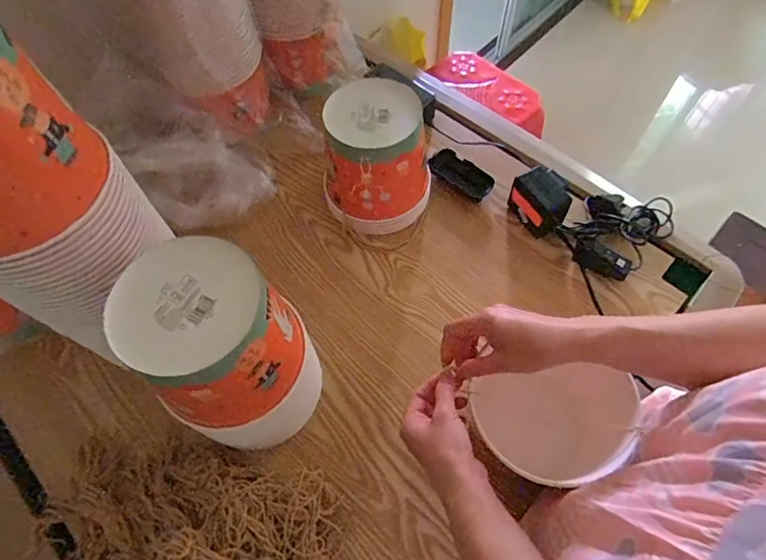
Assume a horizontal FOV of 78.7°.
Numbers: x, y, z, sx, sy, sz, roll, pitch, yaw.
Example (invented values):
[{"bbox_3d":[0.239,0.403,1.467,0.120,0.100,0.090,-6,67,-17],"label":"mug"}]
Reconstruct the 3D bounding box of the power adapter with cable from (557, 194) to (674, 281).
[{"bbox_3d":[0.345,-0.082,0.681,0.179,0.041,0.116,-38,67,-17],"label":"power adapter with cable"}]

